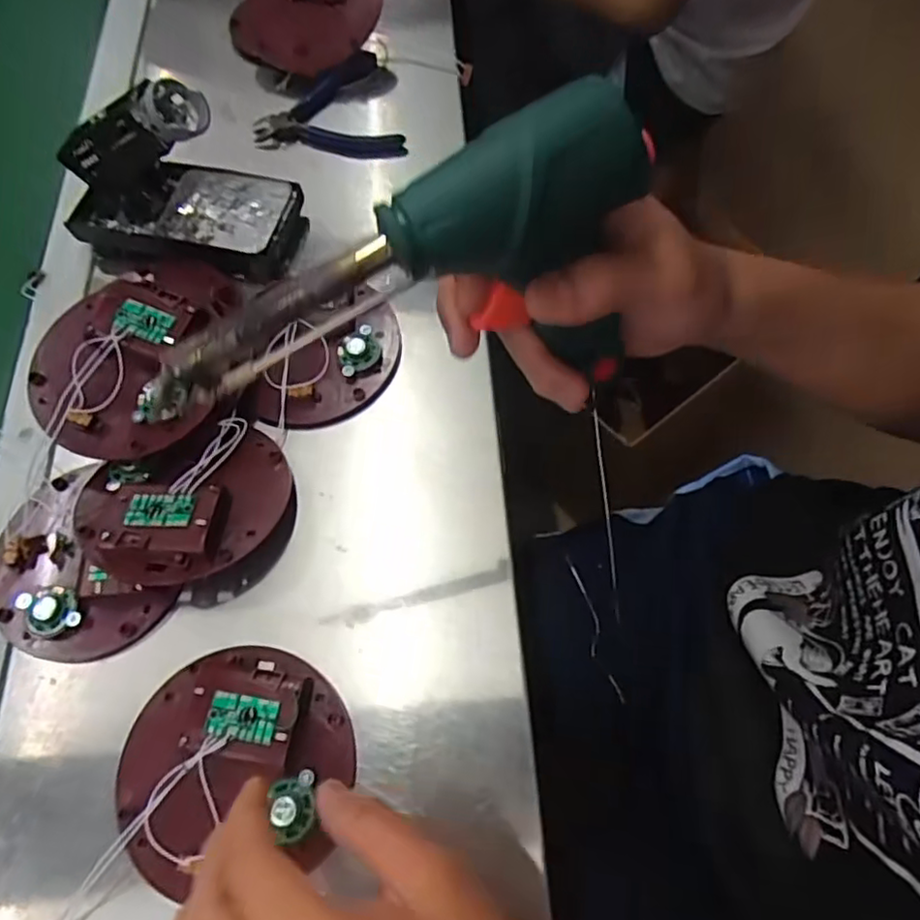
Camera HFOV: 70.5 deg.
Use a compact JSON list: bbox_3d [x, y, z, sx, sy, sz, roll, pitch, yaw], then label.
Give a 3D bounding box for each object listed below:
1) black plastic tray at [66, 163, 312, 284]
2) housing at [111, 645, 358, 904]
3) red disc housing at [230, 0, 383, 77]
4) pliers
[{"bbox_3d":[-0.207,-0.194,0.499,0.169,0.030,0.084,12,68,9],"label":"black plastic tray"},{"bbox_3d":[-0.119,0.154,0.339,0.122,0.025,0.107,-13,66,-2],"label":"housing"},{"bbox_3d":[-0.139,-0.401,0.589,0.135,0.051,0.120,-20,66,-6],"label":"red disc housing"},{"bbox_3d":[-0.118,-0.296,0.562,0.118,0.027,0.113,-16,66,-4],"label":"pliers"}]

